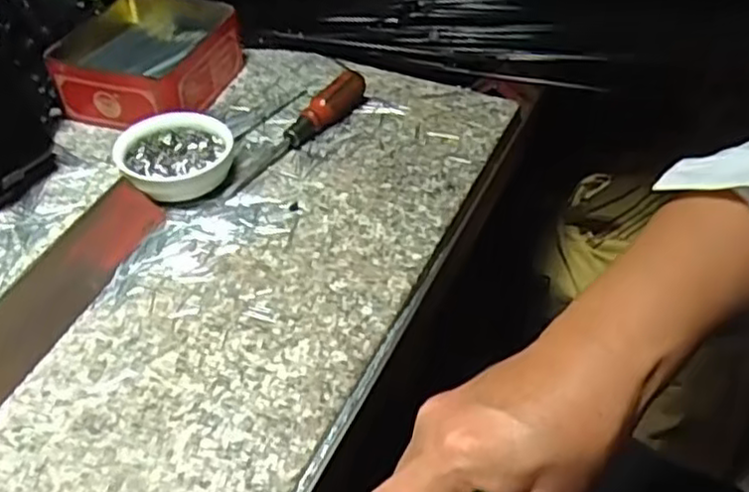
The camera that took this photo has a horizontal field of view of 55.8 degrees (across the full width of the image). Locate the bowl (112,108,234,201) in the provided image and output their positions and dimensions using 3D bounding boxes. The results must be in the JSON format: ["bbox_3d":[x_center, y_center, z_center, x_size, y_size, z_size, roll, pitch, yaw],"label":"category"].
[{"bbox_3d":[-0.126,-0.055,0.451,0.071,0.029,0.064,-4,43,-5],"label":"bowl"}]

